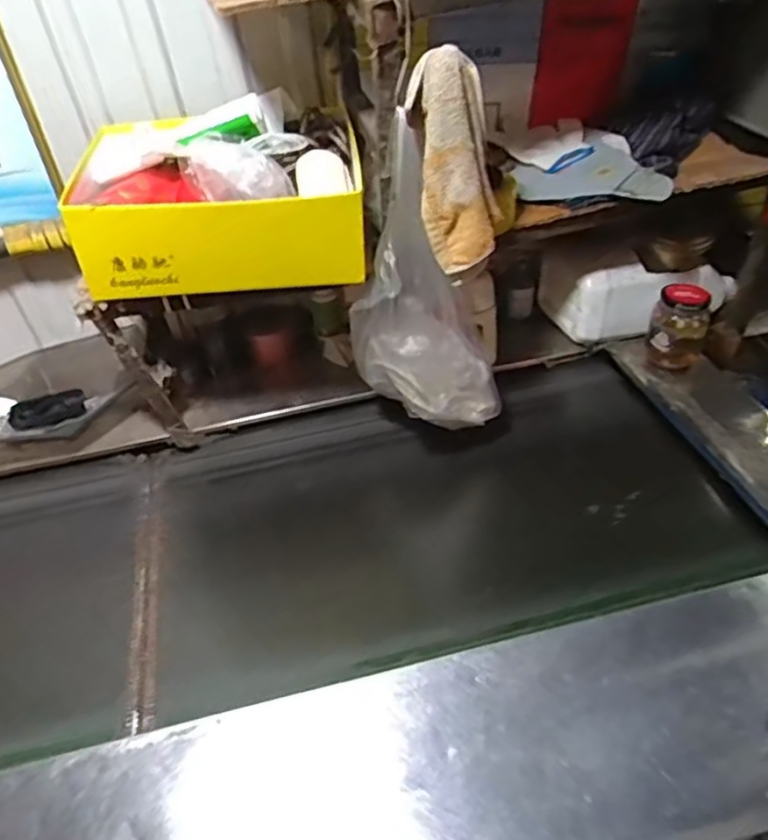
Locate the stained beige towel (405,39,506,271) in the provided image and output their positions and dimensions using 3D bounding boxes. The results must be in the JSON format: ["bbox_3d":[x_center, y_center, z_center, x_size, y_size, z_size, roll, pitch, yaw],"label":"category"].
[{"bbox_3d":[0.078,-0.282,0.751,0.101,0.208,0.064,2,41,8],"label":"stained beige towel"}]

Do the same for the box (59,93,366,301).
[{"bbox_3d":[-0.204,-0.285,0.864,0.343,0.144,0.248,-5,41,0],"label":"box"}]

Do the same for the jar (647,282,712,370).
[{"bbox_3d":[0.466,-0.144,1.071,0.084,0.124,0.071,16,45,23],"label":"jar"}]

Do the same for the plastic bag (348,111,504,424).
[{"bbox_3d":[0.051,-0.152,0.859,0.196,0.354,0.123,-1,41,5],"label":"plastic bag"}]

